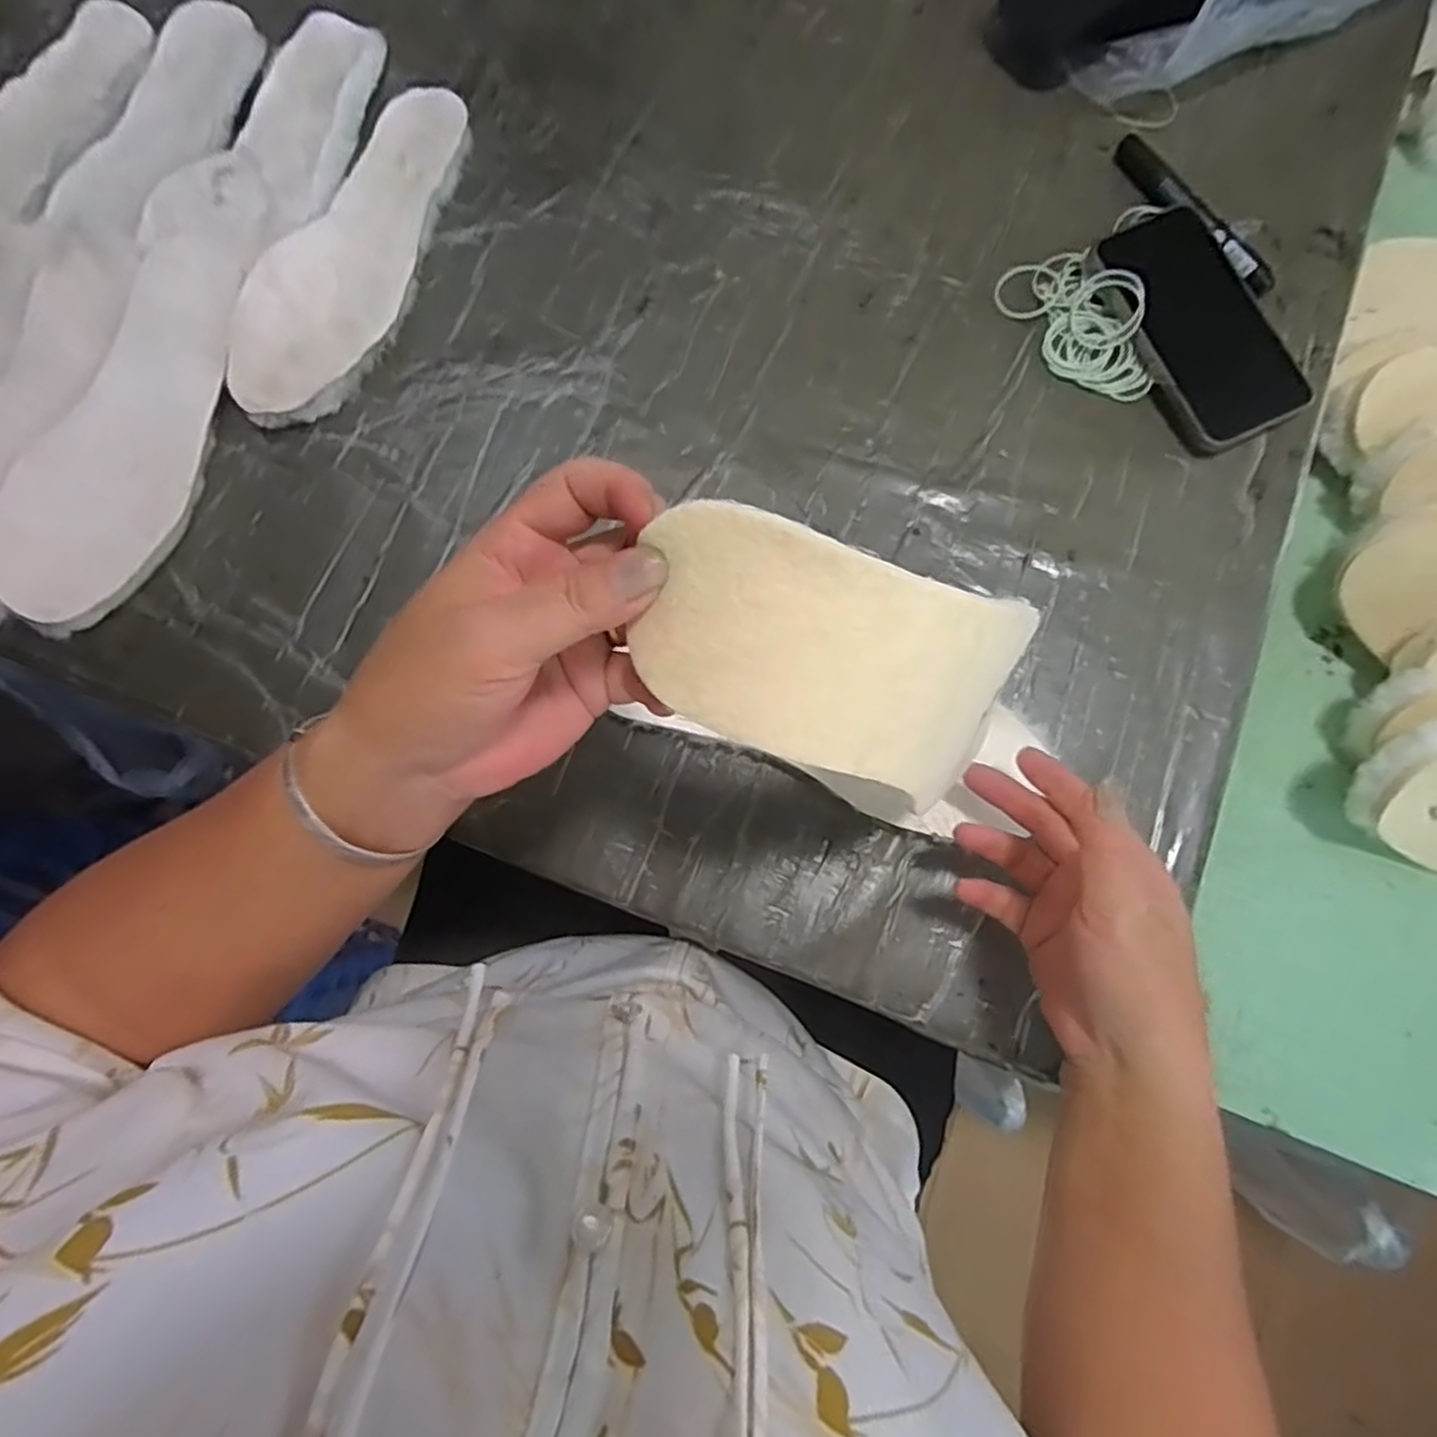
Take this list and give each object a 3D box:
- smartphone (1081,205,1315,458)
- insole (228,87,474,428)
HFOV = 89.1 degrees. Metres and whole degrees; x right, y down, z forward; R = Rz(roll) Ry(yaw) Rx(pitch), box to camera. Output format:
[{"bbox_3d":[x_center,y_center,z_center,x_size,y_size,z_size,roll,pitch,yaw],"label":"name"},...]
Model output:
[{"bbox_3d":[0.306,-0.251,0.465,0.084,0.014,0.160,-27,79,4],"label":"smartphone"},{"bbox_3d":[-0.251,-0.322,0.501,0.089,0.014,0.265,20,81,5],"label":"insole"}]

